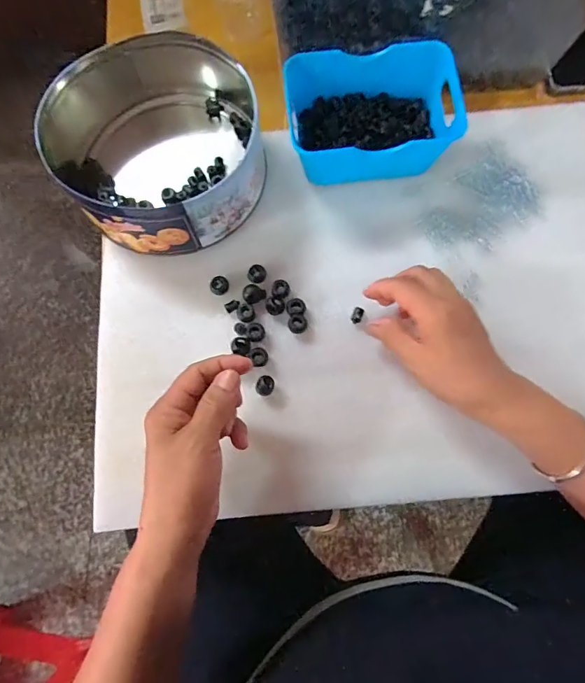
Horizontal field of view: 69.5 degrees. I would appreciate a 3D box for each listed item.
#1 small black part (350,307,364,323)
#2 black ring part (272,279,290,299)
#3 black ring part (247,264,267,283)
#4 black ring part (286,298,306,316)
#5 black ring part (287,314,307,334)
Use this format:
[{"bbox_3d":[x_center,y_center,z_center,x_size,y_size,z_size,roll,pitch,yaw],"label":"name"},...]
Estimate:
[{"bbox_3d":[0.060,-0.024,0.387,0.010,0.004,0.015,24,78,7],"label":"small black part"},{"bbox_3d":[-0.011,-0.049,0.396,0.016,0.005,0.018,1,76,2],"label":"black ring part"},{"bbox_3d":[-0.033,-0.064,0.394,0.017,0.004,0.018,0,76,2],"label":"black ring part"},{"bbox_3d":[0.003,-0.032,0.388,0.018,0.007,0.015,-8,76,0],"label":"black ring part"},{"bbox_3d":[0.005,-0.016,0.385,0.017,0.007,0.018,0,76,2],"label":"black ring part"}]

